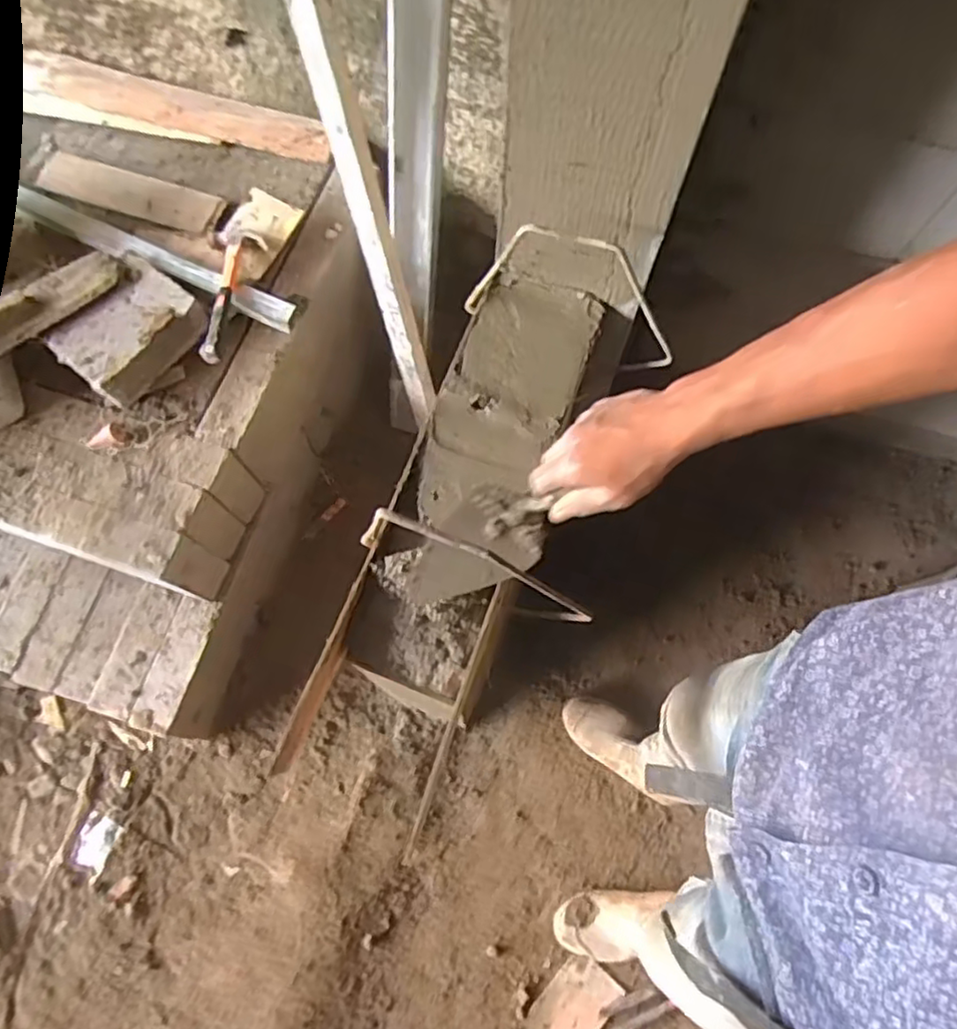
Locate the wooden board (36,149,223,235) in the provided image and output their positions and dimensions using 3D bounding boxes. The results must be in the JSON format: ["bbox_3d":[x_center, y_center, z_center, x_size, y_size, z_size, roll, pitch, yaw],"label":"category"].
[{"bbox_3d":[-0.621,-0.572,1.193,0.328,0.022,0.084,17,72,5],"label":"wooden board"}]

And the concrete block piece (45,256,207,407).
[{"bbox_3d":[-0.553,-0.285,1.074,0.145,0.082,0.205,37,74,11],"label":"concrete block piece"}]

